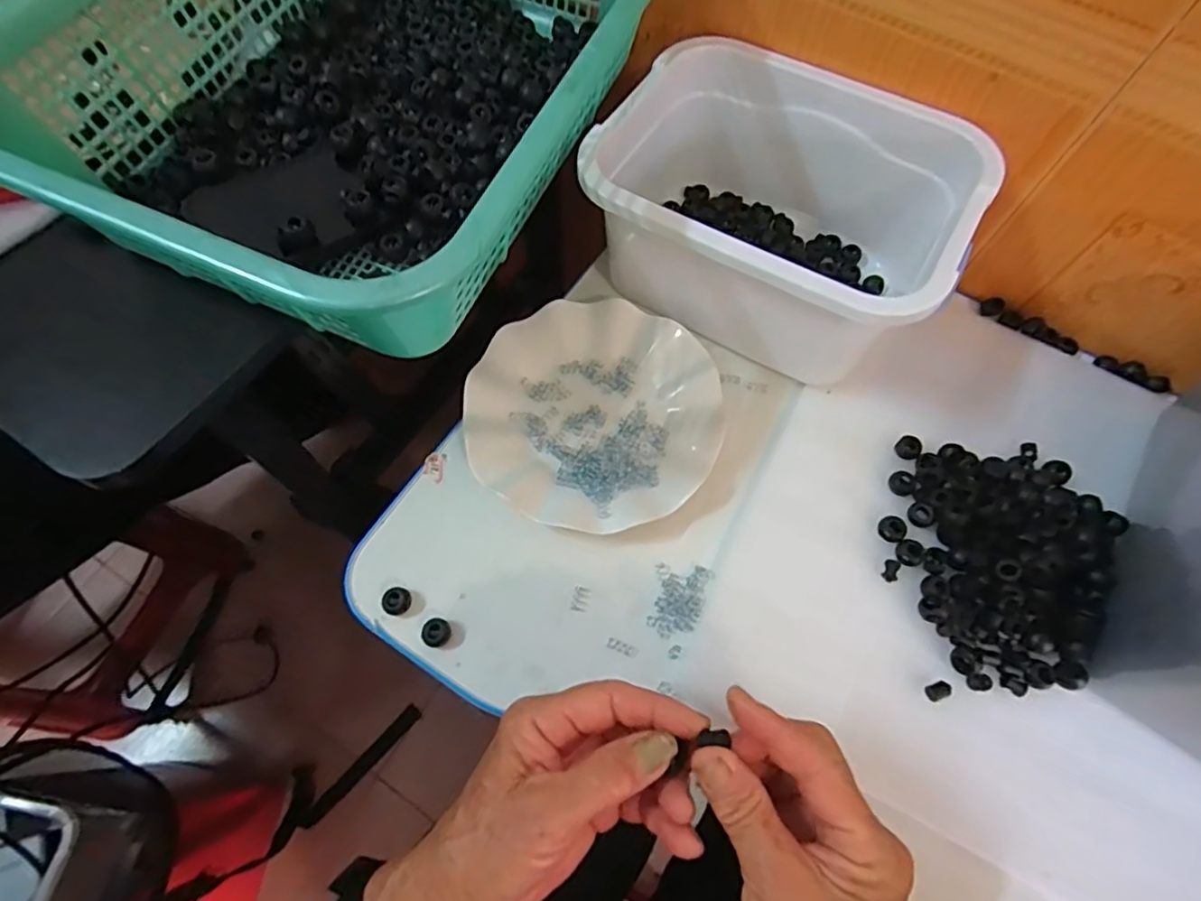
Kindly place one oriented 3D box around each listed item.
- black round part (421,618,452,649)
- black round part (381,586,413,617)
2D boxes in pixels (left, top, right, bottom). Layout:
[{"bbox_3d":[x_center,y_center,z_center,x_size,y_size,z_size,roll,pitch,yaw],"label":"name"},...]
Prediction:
[{"bbox_3d":[-0.104,0.116,0.381,0.016,0.012,0.017,1,66,-2],"label":"black round part"},{"bbox_3d":[-0.132,0.098,0.389,0.016,0.014,0.017,1,66,-2],"label":"black round part"}]

